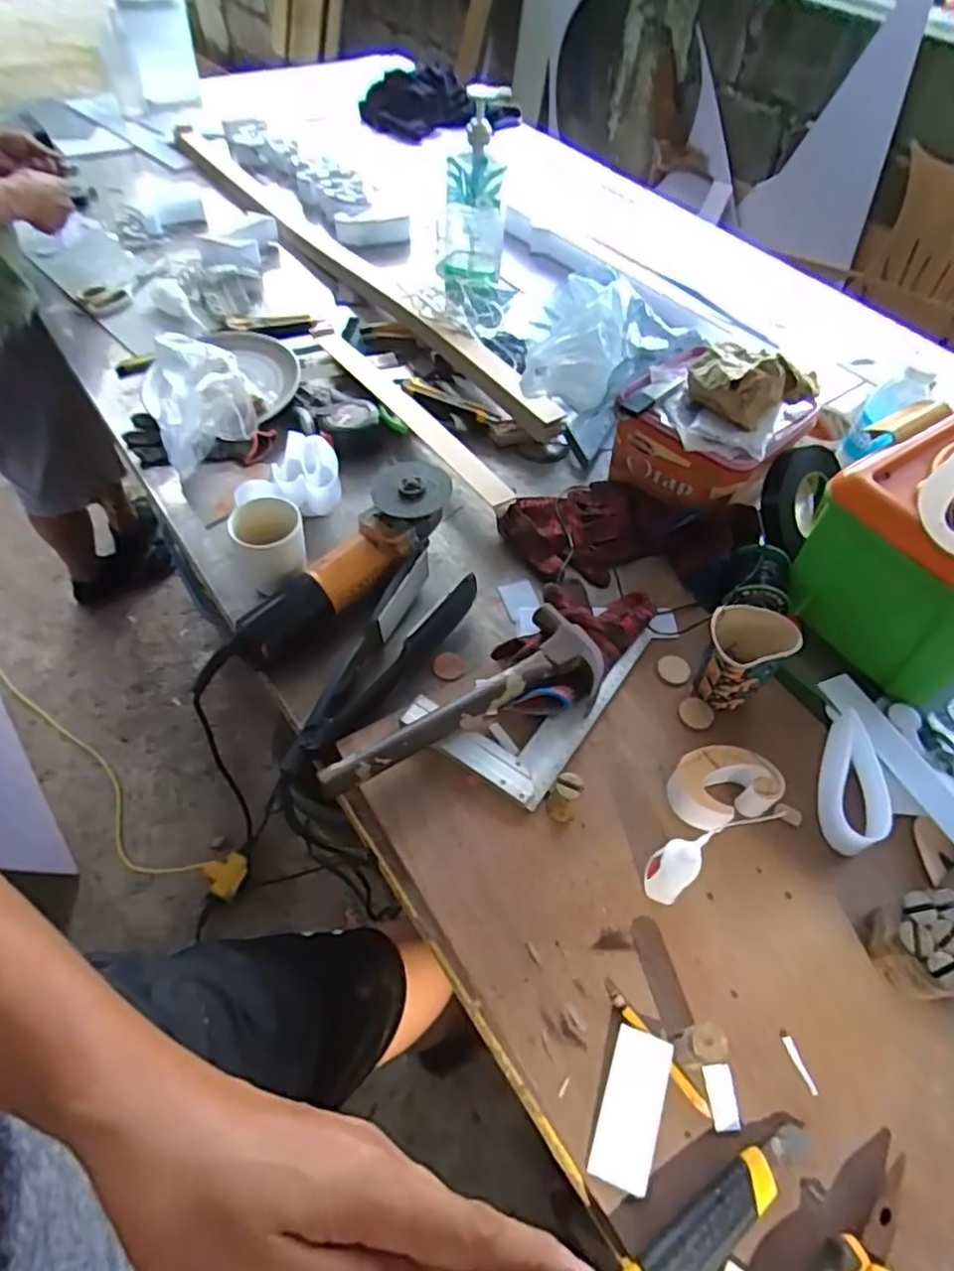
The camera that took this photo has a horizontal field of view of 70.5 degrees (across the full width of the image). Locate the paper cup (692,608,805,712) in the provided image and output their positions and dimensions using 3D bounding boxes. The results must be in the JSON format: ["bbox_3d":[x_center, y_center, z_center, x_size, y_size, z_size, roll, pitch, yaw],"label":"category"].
[{"bbox_3d":[0.251,0.024,0.656,0.073,0.093,0.070,1,55,-1],"label":"paper cup"}]

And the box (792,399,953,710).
[{"bbox_3d":[0.481,-0.083,0.693,0.245,0.181,0.226,-27,60,-20],"label":"box"}]

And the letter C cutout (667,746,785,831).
[{"bbox_3d":[0.220,0.137,0.606,0.089,0.049,0.064,-15,57,-12],"label":"letter C cutout"}]

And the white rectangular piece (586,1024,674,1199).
[{"bbox_3d":[0.109,0.331,0.473,0.040,0.006,0.093,18,56,11],"label":"white rectangular piece"}]

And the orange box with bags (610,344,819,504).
[{"bbox_3d":[0.281,-0.262,0.815,0.183,0.151,0.171,39,62,23],"label":"orange box with bags"}]

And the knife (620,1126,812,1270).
[{"bbox_3d":[0.154,0.377,0.435,0.166,0.020,0.039,-33,62,-22],"label":"knife"}]

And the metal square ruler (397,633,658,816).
[{"bbox_3d":[0.054,0.044,0.672,0.152,0.016,0.230,29,59,17],"label":"metal square ruler"}]

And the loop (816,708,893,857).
[{"bbox_3d":[0.341,0.133,0.626,0.049,0.039,0.134,6,55,2],"label":"loop"}]

